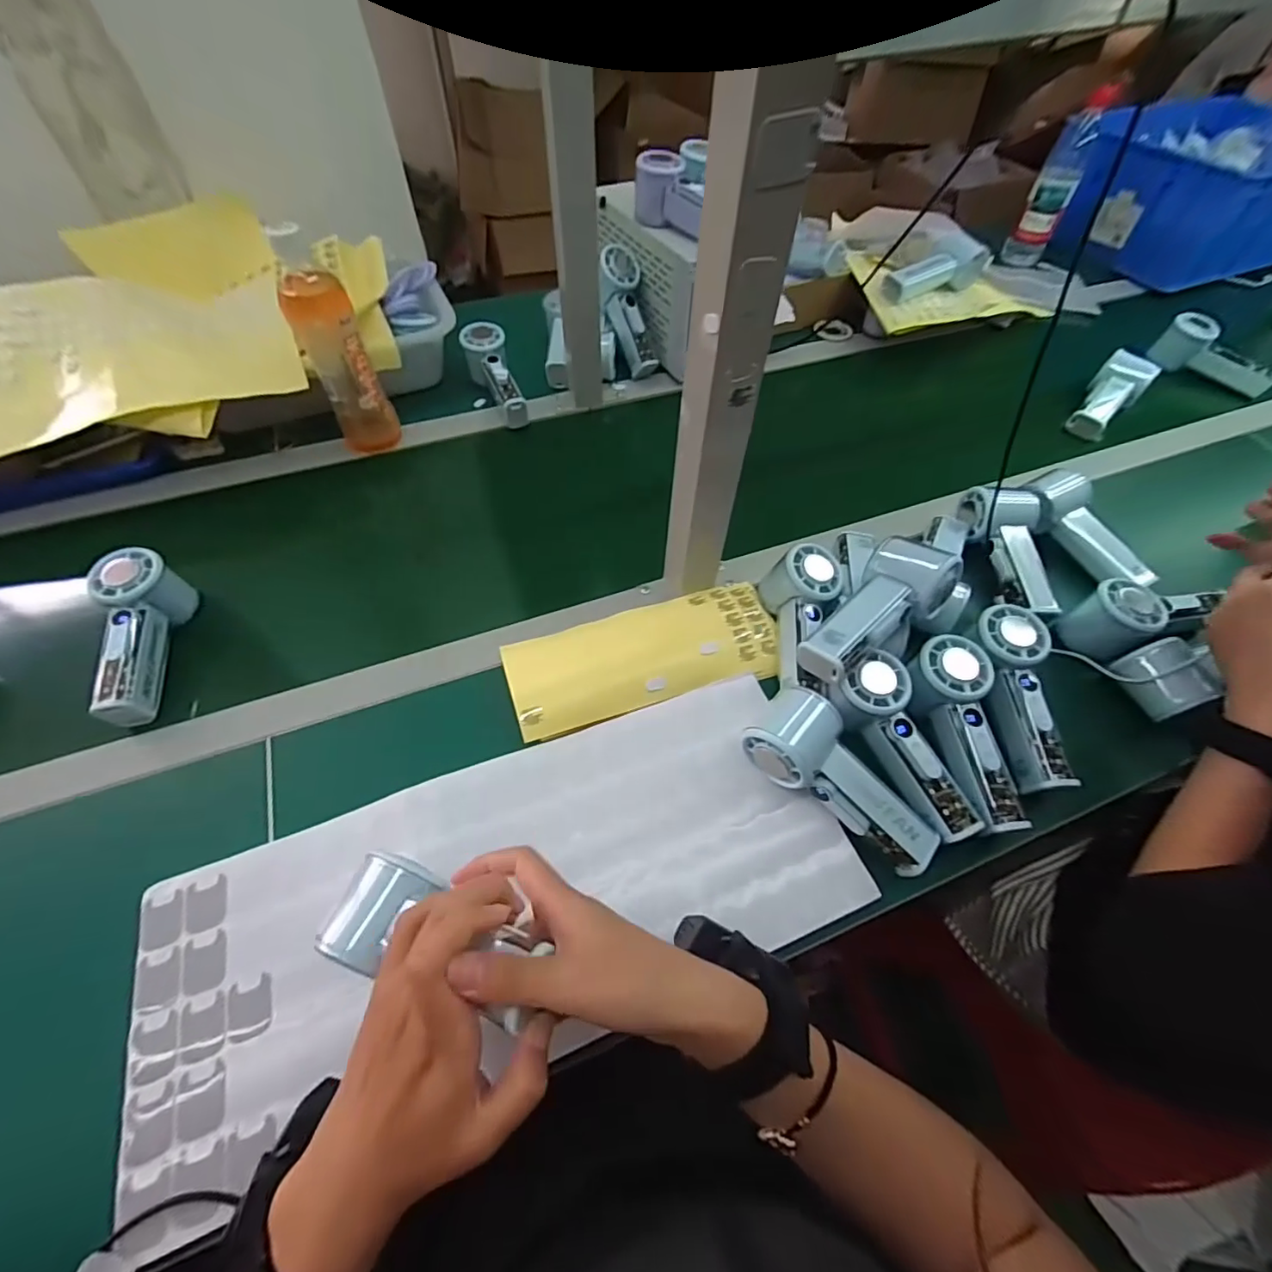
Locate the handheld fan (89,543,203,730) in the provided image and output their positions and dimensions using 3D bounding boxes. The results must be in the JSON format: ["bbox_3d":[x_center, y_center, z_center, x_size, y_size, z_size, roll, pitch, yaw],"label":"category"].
[{"bbox_3d":[-0.427,-0.005,0.463,0.051,0.058,0.152,-17,59,-12],"label":"handheld fan"}]

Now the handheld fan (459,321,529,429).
[{"bbox_3d":[-0.178,-0.333,0.691,0.054,0.060,0.155,-23,78,-15],"label":"handheld fan"}]

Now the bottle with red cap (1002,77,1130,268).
[{"bbox_3d":[0.672,-0.717,0.861,0.067,0.227,0.058,28,61,16],"label":"bottle with red cap"}]

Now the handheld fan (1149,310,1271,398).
[{"bbox_3d":[0.804,-0.388,0.746,0.145,0.059,0.059,34,62,5],"label":"handheld fan"}]

